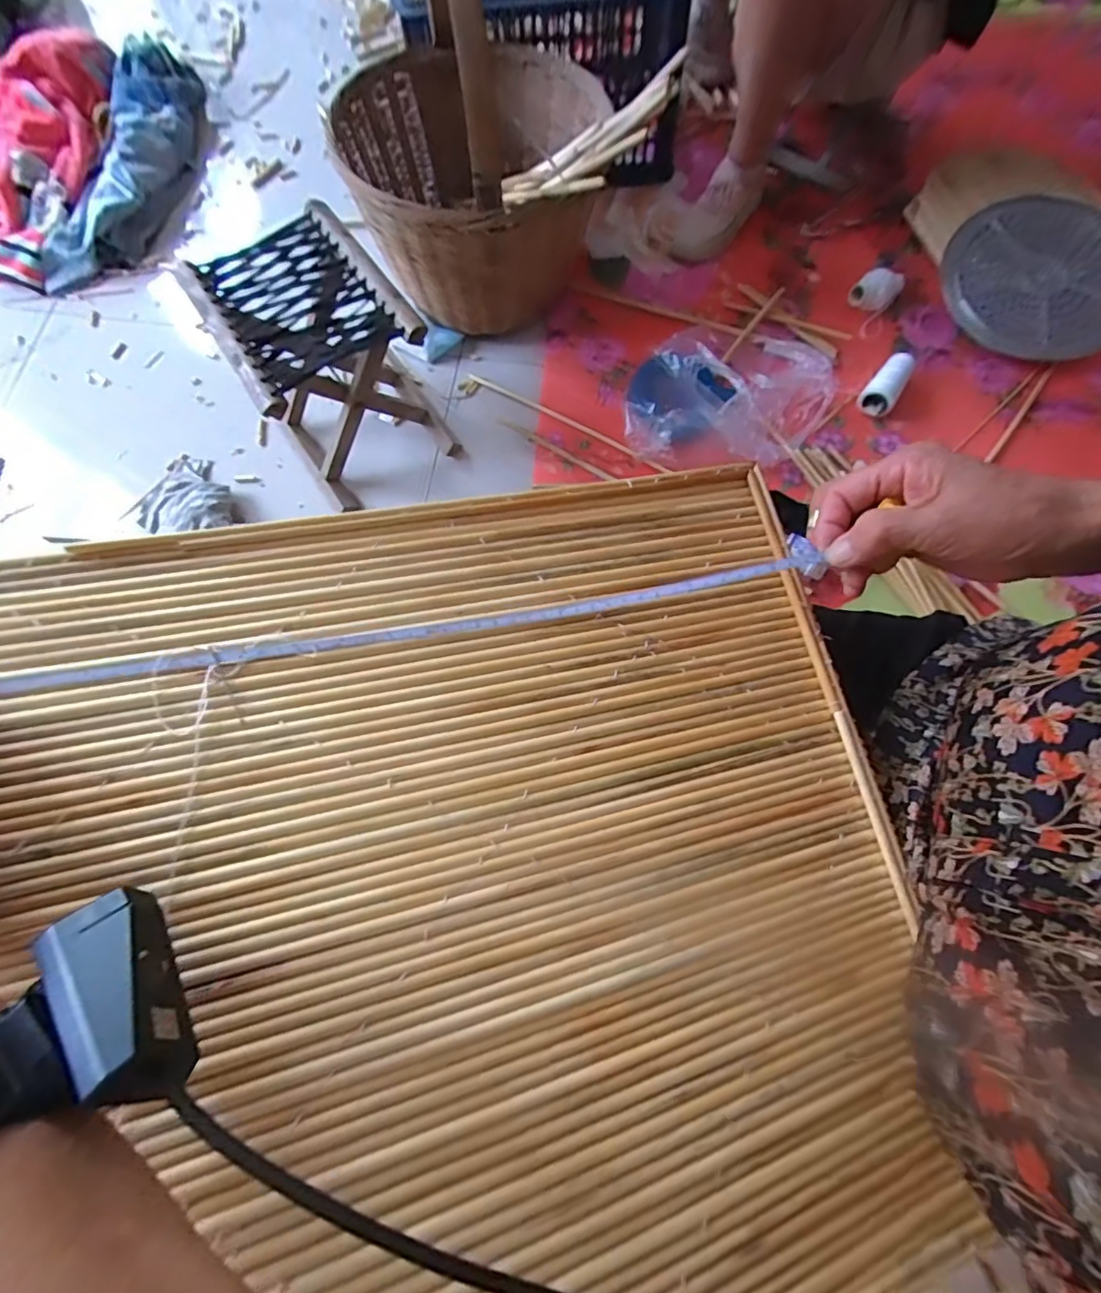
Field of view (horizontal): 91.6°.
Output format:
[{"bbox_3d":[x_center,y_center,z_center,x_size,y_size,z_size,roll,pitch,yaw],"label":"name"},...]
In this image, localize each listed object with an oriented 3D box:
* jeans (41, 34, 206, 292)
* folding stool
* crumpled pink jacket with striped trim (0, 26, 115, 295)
[{"bbox_3d":[-0.817,-0.938,1.039,0.152,0.089,0.561,10,75,4],"label":"jeans"},{"bbox_3d":[-0.328,-0.418,0.808,0.231,0.241,0.261,-35,77,-8],"label":"folding stool"},{"bbox_3d":[-1.014,-0.948,1.024,0.293,0.130,0.517,10,75,4],"label":"crumpled pink jacket with striped trim"}]

